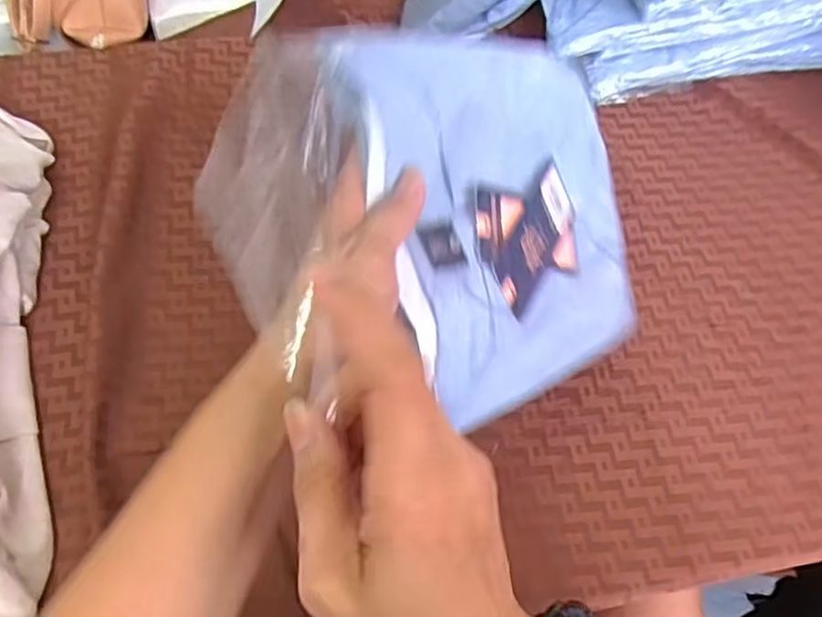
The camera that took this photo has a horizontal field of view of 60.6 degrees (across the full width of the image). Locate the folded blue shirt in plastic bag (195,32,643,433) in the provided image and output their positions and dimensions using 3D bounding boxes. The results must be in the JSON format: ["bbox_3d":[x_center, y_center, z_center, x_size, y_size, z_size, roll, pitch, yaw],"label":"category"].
[{"bbox_3d":[0.042,-0.048,0.393,0.323,0.025,0.201,-20,97,-45],"label":"folded blue shirt in plastic bag"}]

